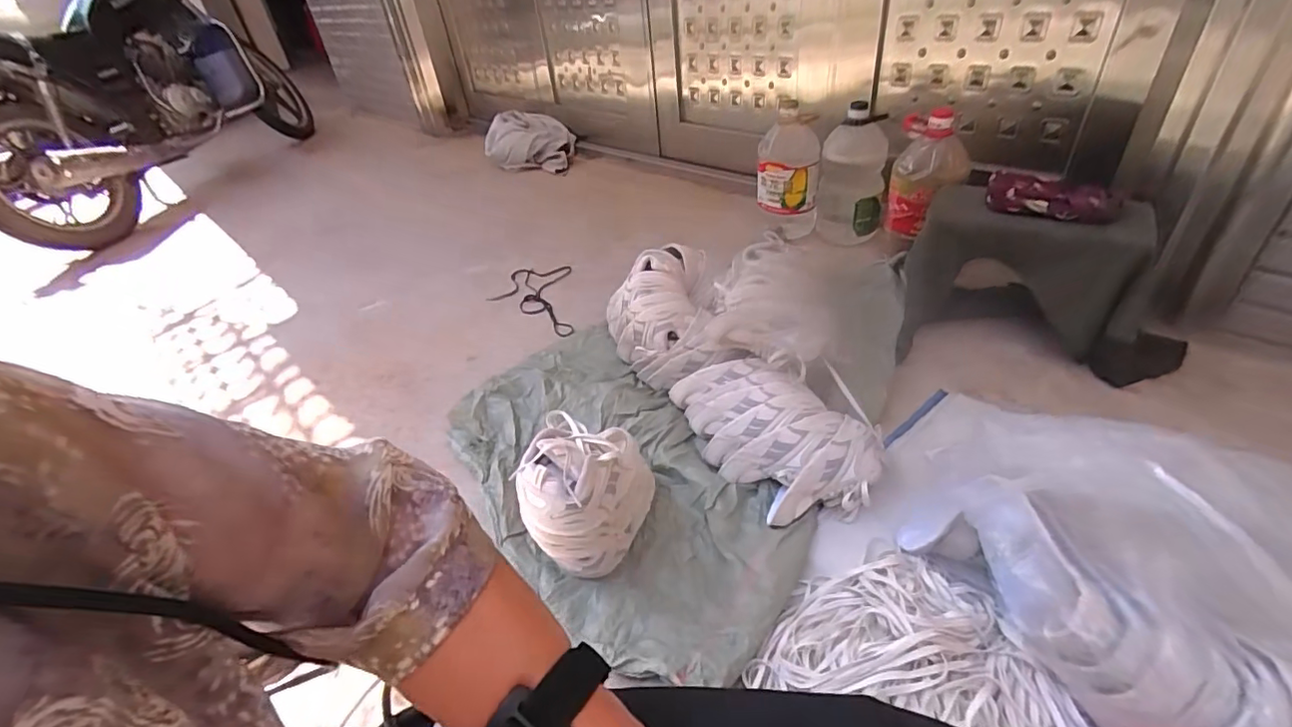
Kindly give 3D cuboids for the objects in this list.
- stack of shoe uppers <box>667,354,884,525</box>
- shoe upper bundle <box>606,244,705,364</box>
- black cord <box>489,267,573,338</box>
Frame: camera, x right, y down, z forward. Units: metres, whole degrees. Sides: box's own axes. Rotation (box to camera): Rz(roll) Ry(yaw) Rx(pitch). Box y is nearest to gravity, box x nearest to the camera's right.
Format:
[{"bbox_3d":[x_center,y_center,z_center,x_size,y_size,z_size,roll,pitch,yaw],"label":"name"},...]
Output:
[{"bbox_3d":[0.197,0.110,0.928,0.194,0.124,0.361,-30,43,-27],"label":"stack of shoe uppers"},{"bbox_3d":[0.016,-0.121,1.186,0.221,0.174,0.300,-2,38,8],"label":"shoe upper bundle"},{"bbox_3d":[-0.244,-0.181,1.454,0.351,0.032,0.210,25,48,35],"label":"black cord"}]

